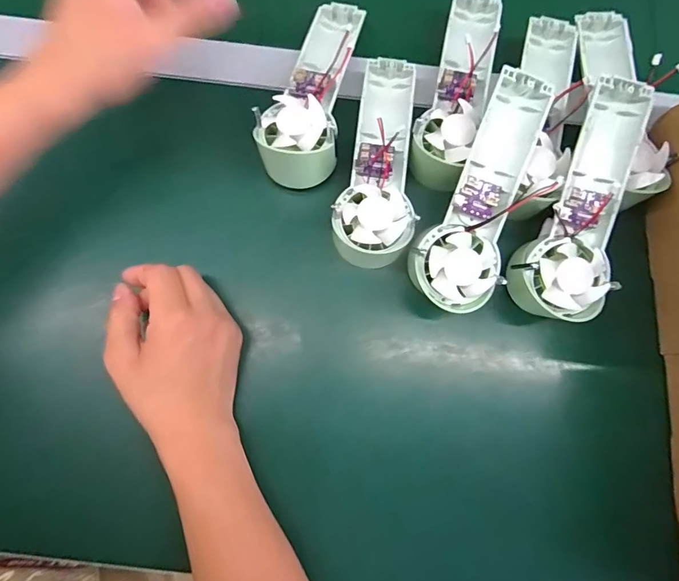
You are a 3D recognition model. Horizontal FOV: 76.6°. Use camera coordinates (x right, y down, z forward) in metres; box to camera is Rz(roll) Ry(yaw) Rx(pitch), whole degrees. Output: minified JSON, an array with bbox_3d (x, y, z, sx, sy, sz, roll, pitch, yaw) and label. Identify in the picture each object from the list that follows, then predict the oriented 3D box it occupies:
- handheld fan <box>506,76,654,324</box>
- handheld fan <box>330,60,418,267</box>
[{"bbox_3d":[0.181,-0.062,0.322,0.065,0.044,0.174,19,92,2],"label":"handheld fan"},{"bbox_3d":[0.035,-0.105,0.347,0.058,0.047,0.168,10,79,1],"label":"handheld fan"}]

